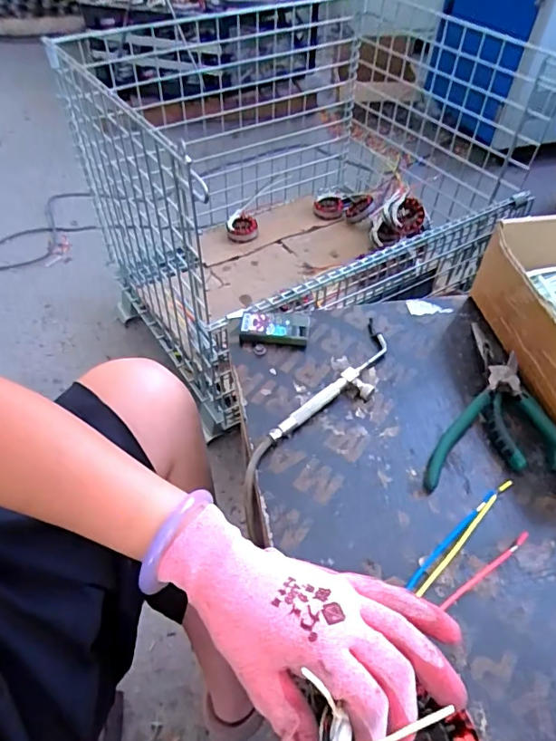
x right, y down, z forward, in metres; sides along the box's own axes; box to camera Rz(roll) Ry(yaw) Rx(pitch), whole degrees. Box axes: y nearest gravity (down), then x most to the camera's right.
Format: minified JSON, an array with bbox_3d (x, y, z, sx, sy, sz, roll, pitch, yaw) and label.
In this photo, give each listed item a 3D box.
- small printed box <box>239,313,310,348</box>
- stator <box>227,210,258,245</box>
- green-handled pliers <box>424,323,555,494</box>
[{"bbox_3d":[-0.003,-0.041,0.498,0.065,0.017,0.032,4,49,1],"label":"small printed box"},{"bbox_3d":[-0.097,-0.390,1.378,0.080,0.045,0.090,0,50,-2],"label":"stator"},{"bbox_3d":[0.193,0.030,0.440,0.122,0.029,0.169,8,50,4],"label":"green-handled pliers"}]

